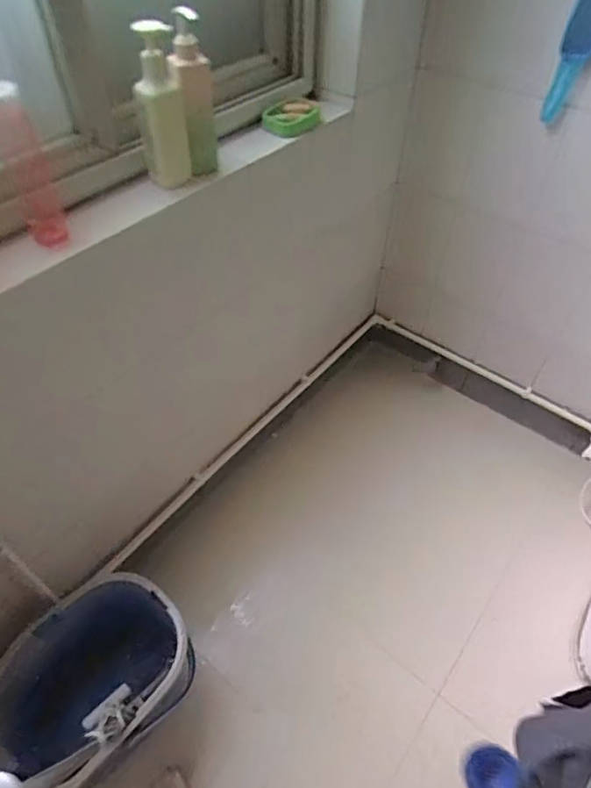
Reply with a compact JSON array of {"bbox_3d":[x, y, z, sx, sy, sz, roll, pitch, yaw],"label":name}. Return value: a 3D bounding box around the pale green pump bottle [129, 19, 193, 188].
[{"bbox_3d":[-0.229,-0.478,0.867,0.076,0.249,0.055,-8,50,-9],"label":"pale green pump bottle"}]

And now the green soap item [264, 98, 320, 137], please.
[{"bbox_3d":[-0.007,-0.598,1.097,0.126,0.055,0.051,-7,49,-8],"label":"green soap item"}]

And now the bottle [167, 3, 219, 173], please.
[{"bbox_3d":[-0.176,-0.521,0.887,0.062,0.249,0.080,-1,49,-2],"label":"bottle"}]

